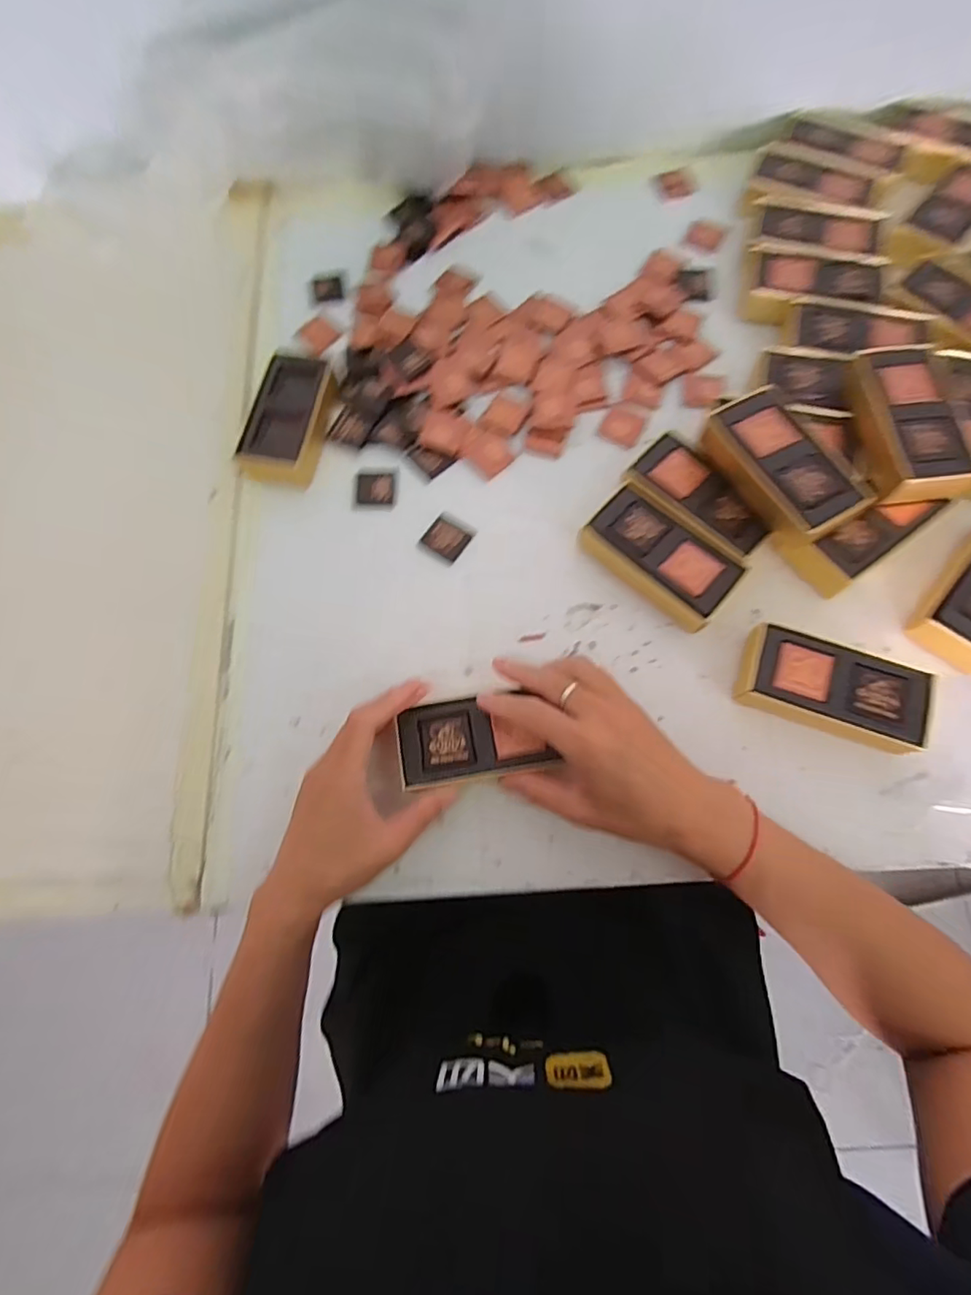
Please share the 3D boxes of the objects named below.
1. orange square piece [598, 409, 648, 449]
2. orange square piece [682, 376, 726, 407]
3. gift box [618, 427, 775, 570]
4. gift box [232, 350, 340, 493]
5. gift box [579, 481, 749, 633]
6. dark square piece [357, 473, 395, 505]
[{"bbox_3d":[0.117,-0.187,0.479,0.034,0.004,0.033,24,75,9],"label":"orange square piece"},{"bbox_3d":[0.186,-0.218,0.478,0.033,0.004,0.035,6,65,11],"label":"orange square piece"},{"bbox_3d":[0.162,-0.109,0.438,0.056,0.034,0.110,-43,76,-10],"label":"gift box"},{"bbox_3d":[-0.164,-0.193,0.474,0.057,0.028,0.111,8,73,5],"label":"gift box"},{"bbox_3d":[0.129,-0.066,0.422,0.111,0.035,0.060,42,79,13],"label":"gift box"},{"bbox_3d":[-0.091,-0.133,0.466,0.031,0.004,0.028,-3,73,1],"label":"dark square piece"}]

